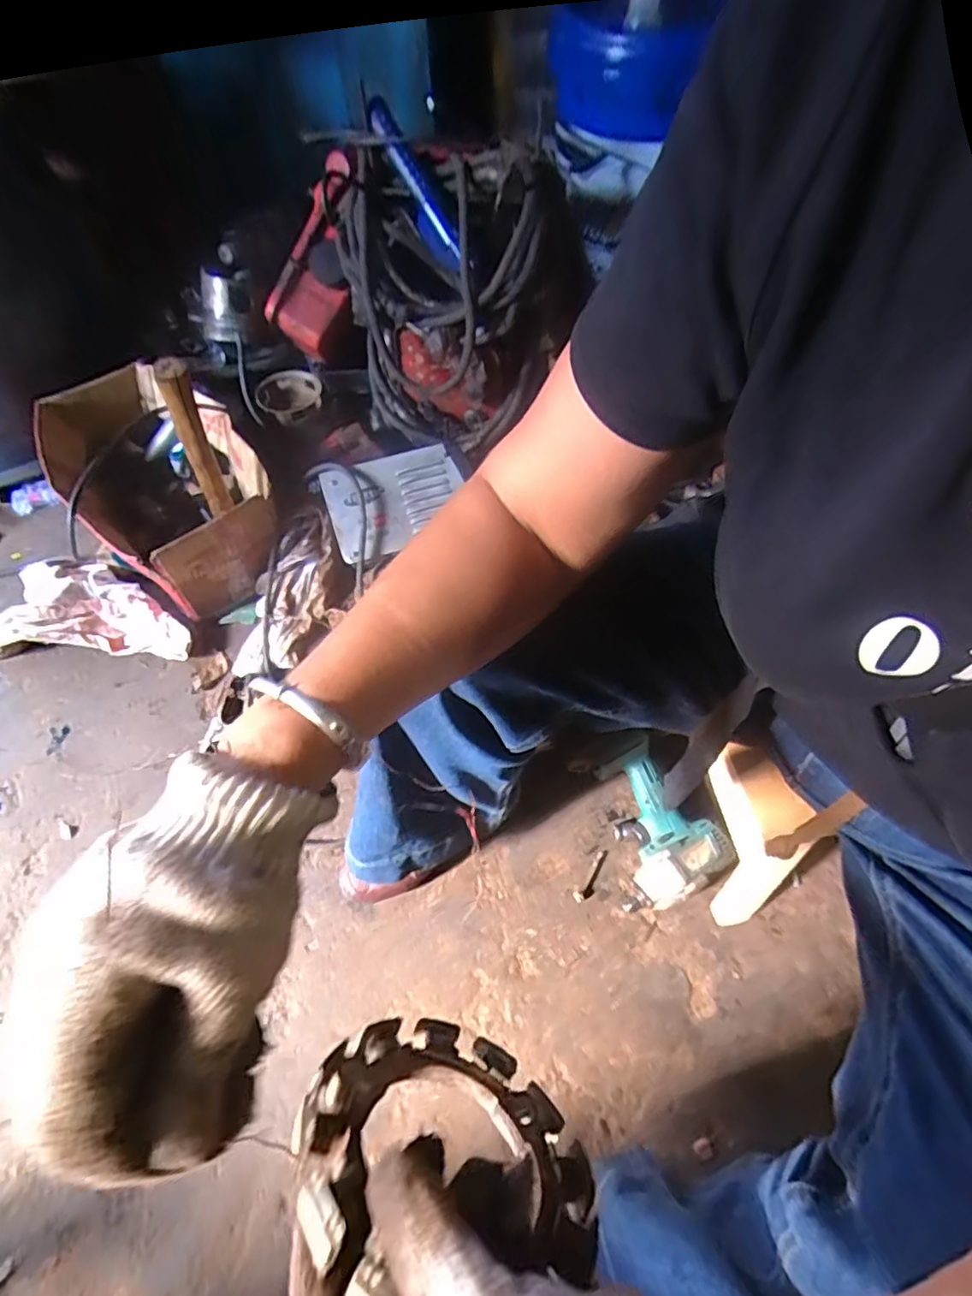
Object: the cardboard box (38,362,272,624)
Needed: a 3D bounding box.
[{"bbox_3d":[-0.503,-0.253,0.958,0.254,0.211,0.403,-35,63,-19],"label":"cardboard box"}]

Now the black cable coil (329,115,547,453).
[{"bbox_3d":[-0.066,-0.500,0.896,0.279,0.382,0.169,32,63,19],"label":"black cable coil"}]

